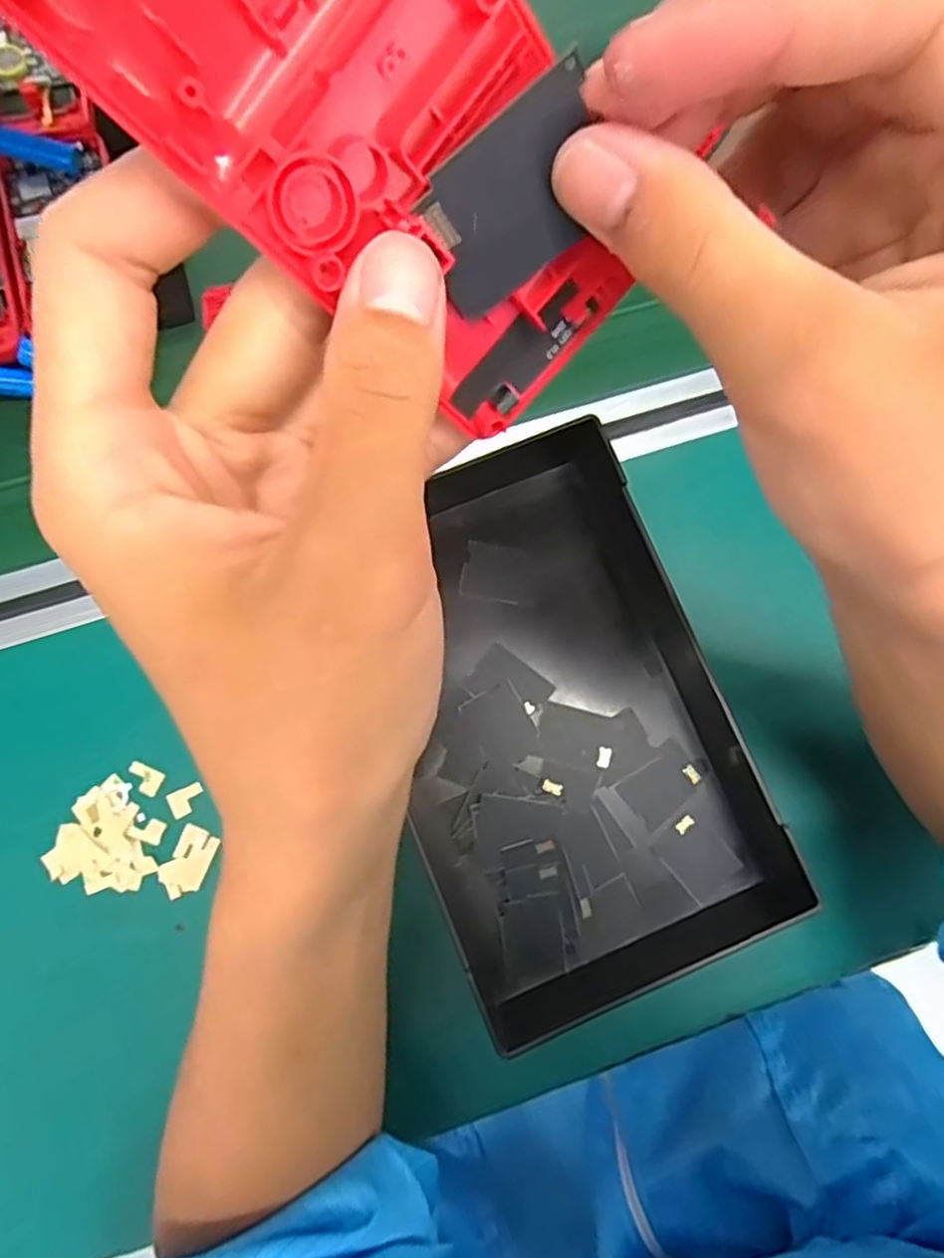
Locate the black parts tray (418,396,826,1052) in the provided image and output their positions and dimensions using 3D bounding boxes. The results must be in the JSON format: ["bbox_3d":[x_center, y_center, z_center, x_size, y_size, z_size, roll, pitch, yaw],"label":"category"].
[{"bbox_3d":[0.044,0.048,0.380,0.176,0.040,0.283,-22,80,-4],"label":"black parts tray"}]

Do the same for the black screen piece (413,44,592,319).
[{"bbox_3d":[0.009,-0.084,0.139,0.039,0.029,0.004,-34,49,15],"label":"black screen piece"}]

